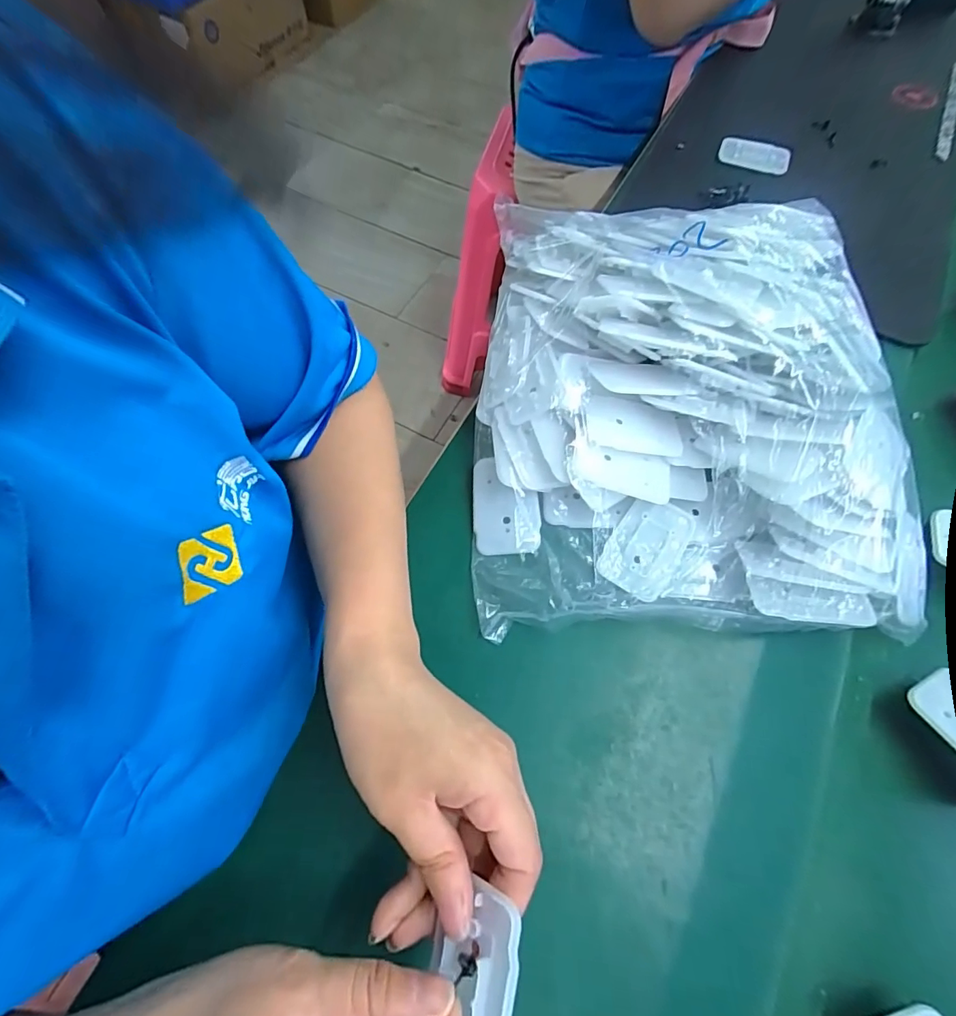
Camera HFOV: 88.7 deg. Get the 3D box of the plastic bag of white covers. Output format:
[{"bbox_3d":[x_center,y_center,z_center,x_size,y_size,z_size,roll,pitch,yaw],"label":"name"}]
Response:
[{"bbox_3d":[0.136,-0.090,0.341,0.273,0.089,0.333,1,65,-1],"label":"plastic bag of white covers"}]

